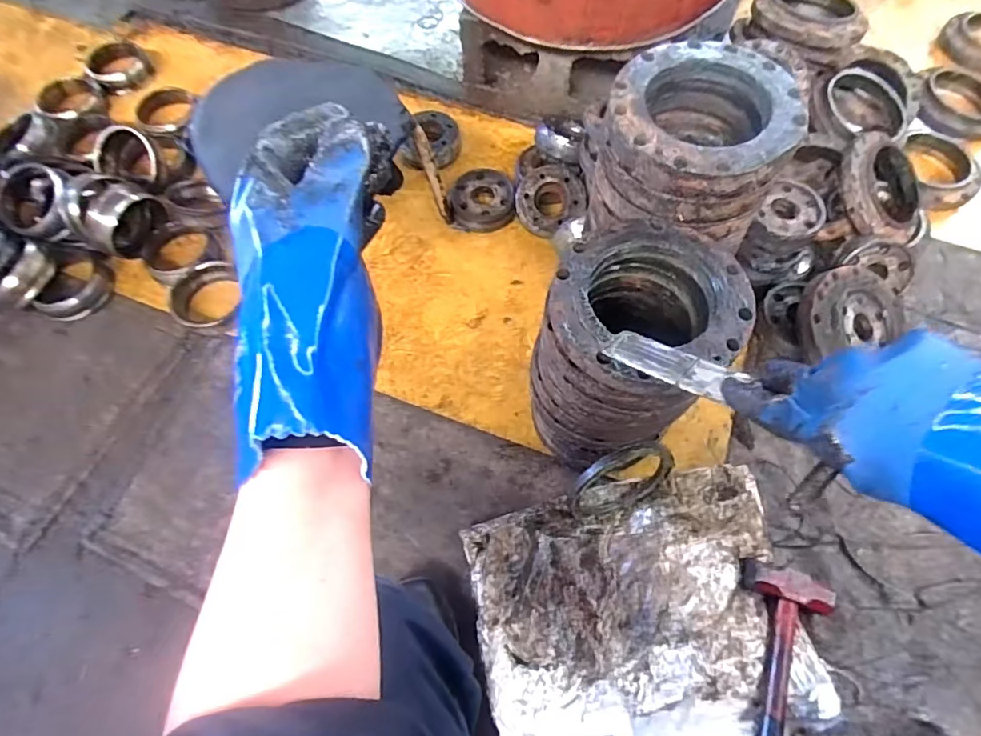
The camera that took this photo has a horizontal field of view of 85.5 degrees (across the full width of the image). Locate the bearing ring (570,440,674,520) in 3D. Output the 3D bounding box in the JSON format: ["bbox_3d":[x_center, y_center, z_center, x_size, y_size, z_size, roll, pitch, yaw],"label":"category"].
[{"bbox_3d":[0.180,0.156,0.733,0.151,0.146,0.018,-33,49,7],"label":"bearing ring"}]

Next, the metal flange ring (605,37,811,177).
[{"bbox_3d":[0.232,-0.285,0.572,0.199,0.024,0.202,0,64,1],"label":"metal flange ring"}]

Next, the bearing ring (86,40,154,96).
[{"bbox_3d":[-0.837,-0.685,1.202,0.137,0.060,0.128,-30,67,-16],"label":"bearing ring"}]

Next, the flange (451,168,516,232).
[{"bbox_3d":[-0.010,-0.328,1.026,0.115,0.046,0.121,0,64,1],"label":"flange"}]

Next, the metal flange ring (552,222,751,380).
[{"bbox_3d":[0.168,-0.075,0.546,0.199,0.024,0.189,0,64,1],"label":"metal flange ring"}]

